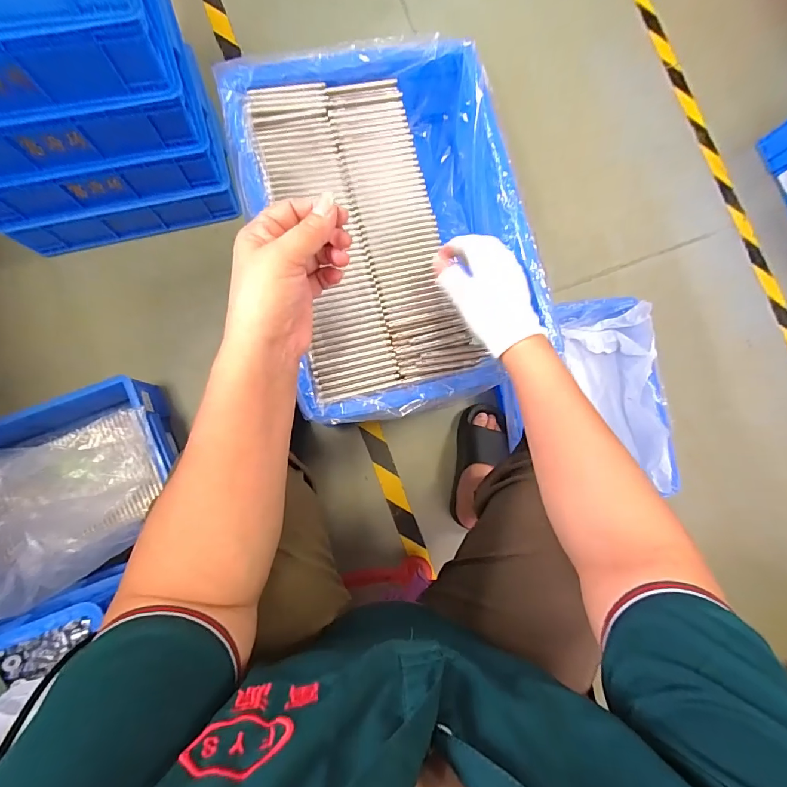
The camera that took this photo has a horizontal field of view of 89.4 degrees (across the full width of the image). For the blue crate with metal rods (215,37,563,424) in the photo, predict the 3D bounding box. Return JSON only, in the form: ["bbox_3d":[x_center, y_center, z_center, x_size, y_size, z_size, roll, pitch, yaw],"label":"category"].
[{"bbox_3d":[-0.002,-0.192,0.493,0.302,0.127,0.414,-14,89,-5],"label":"blue crate with metal rods"}]

